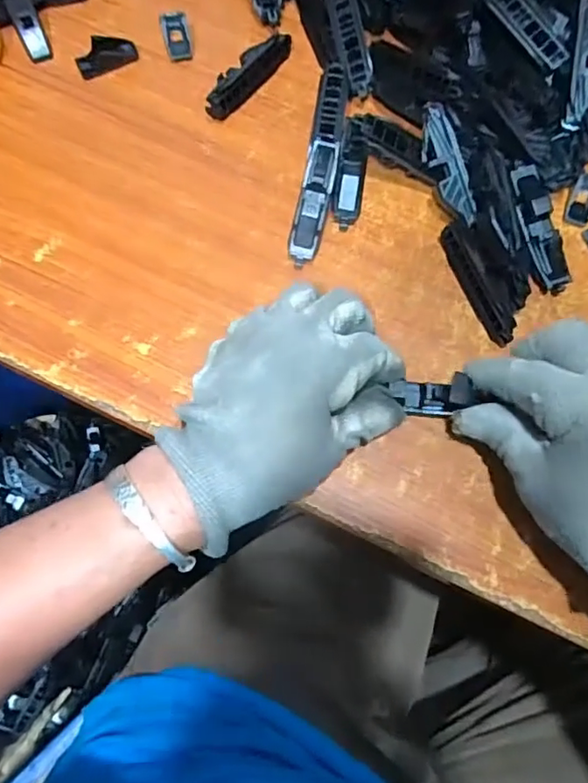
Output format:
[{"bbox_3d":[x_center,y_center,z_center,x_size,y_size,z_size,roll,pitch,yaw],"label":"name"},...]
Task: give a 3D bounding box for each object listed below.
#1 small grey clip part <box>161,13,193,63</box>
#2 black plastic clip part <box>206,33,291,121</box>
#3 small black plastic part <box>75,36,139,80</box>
[{"bbox_3d":[-0.081,-0.246,0.387,0.017,0.016,0.030,-12,74,-5],"label":"small grey clip part"},{"bbox_3d":[-0.033,-0.216,0.379,0.020,0.017,0.079,38,76,9],"label":"black plastic clip part"},{"bbox_3d":[-0.131,-0.235,0.387,0.042,0.009,0.023,-25,76,-8],"label":"small black plastic part"}]

